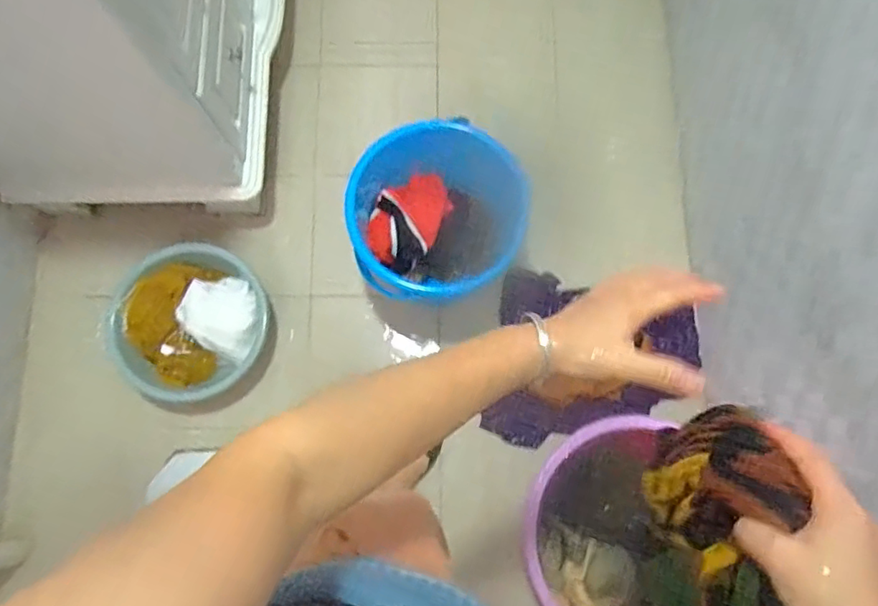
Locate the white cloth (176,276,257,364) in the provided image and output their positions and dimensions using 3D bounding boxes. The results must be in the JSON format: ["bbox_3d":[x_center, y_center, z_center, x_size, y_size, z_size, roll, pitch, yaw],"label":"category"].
[{"bbox_3d":[-0.455,0.022,1.185,0.161,0.049,0.160,22,79,3],"label":"white cloth"}]

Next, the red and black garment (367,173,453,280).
[{"bbox_3d":[-0.061,-0.163,1.140,0.128,0.074,0.199,28,79,4],"label":"red and black garment"}]

